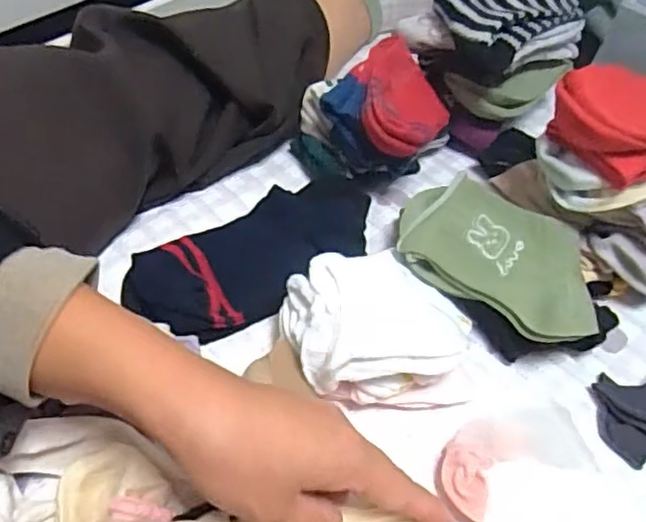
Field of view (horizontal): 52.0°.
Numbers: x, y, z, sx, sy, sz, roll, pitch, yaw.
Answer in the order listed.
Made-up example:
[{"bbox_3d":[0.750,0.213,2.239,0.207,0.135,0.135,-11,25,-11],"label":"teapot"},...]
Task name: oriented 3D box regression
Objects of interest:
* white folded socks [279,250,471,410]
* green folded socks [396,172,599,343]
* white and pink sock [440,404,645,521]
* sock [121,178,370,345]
[{"bbox_3d":[0.034,0.040,0.414,0.116,0.051,0.089,-5,54,-9],"label":"white folded socks"},{"bbox_3d":[0.122,-0.007,0.449,0.137,0.025,0.088,33,57,19],"label":"green folded socks"},{"bbox_3d":[0.128,0.125,0.382,0.115,0.028,0.076,9,53,1],"label":"white and pink sock"},{"bbox_3d":[-0.046,-0.004,0.461,0.181,0.034,0.077,-30,61,-25],"label":"sock"}]

